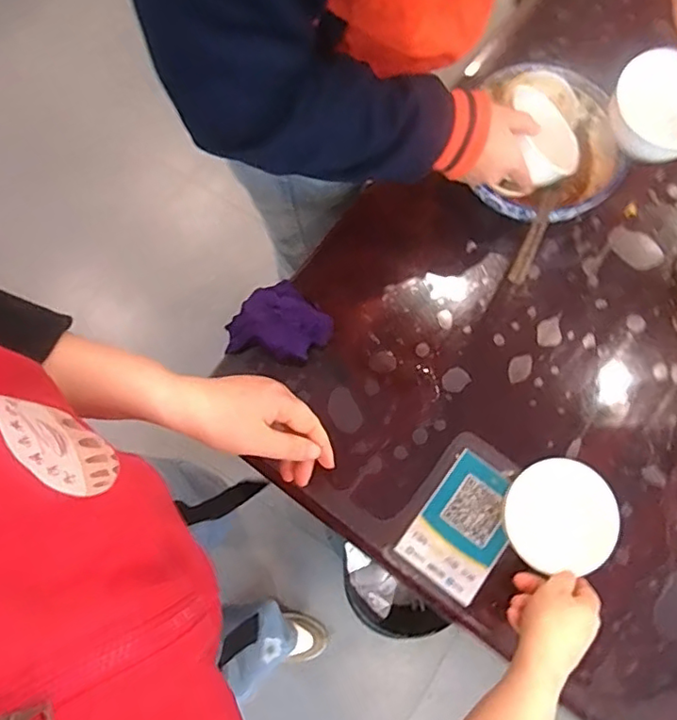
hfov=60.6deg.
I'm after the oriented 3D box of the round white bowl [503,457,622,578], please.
[{"bbox_3d":[0.214,0.153,0.573,0.102,0.049,0.102,0,75,0],"label":"round white bowl"}]

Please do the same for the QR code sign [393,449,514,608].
[{"bbox_3d":[0.136,0.176,0.617,0.090,0.006,0.133,37,78,9],"label":"QR code sign"}]

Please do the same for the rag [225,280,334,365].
[{"bbox_3d":[-0.067,-0.033,0.638,0.095,0.043,0.095,40,79,10],"label":"rag"}]

